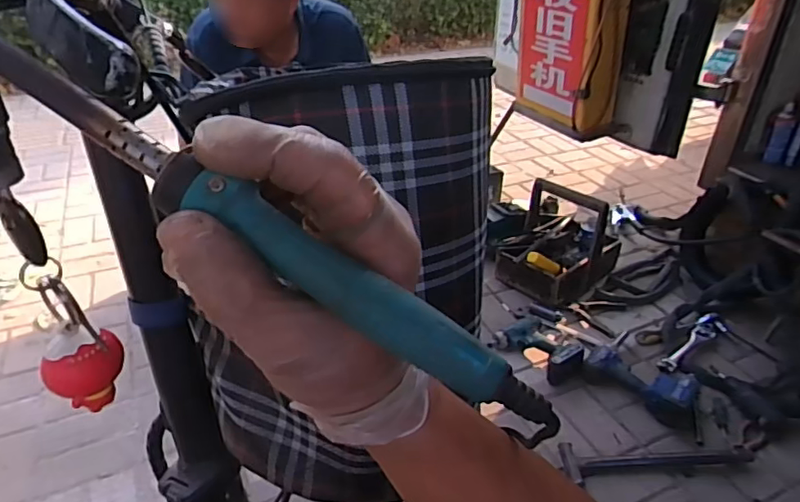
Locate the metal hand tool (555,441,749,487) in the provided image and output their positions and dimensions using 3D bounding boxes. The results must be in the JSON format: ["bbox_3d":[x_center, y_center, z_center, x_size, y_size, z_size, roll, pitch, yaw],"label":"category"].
[{"bbox_3d":[0.550,0.443,1.172,0.420,0.027,0.093,-2,32,-3],"label":"metal hand tool"}]

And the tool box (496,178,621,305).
[{"bbox_3d":[0.474,-0.040,1.610,0.273,0.275,0.319,27,41,35],"label":"tool box"}]

